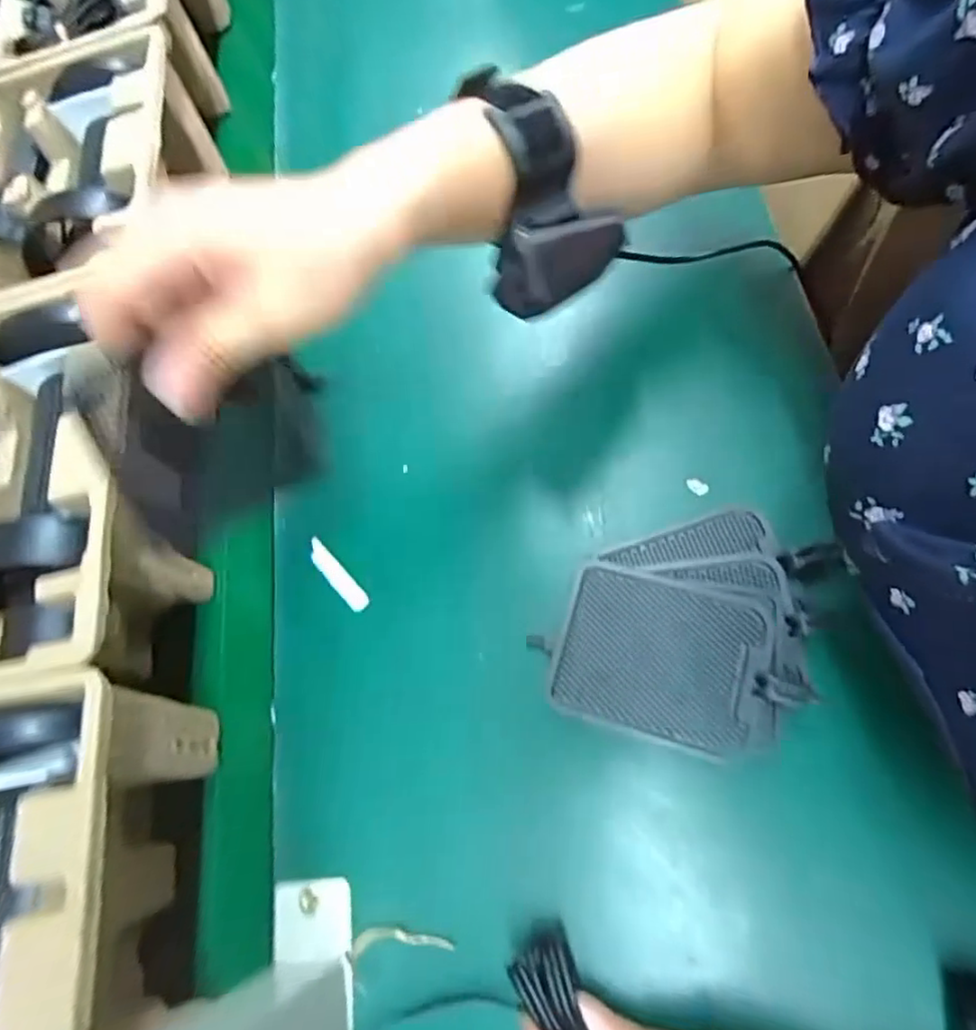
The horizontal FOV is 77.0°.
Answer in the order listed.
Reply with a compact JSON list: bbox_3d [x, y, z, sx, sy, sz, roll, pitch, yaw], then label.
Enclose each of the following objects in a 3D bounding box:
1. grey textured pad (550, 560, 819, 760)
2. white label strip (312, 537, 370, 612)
[{"bbox_3d":[0.090,0.069,0.300,0.107,0.013,0.080,14,74,13],"label":"grey textured pad"},{"bbox_3d":[-0.091,0.035,0.368,0.013,0.007,0.055,-41,73,-14],"label":"white label strip"}]

